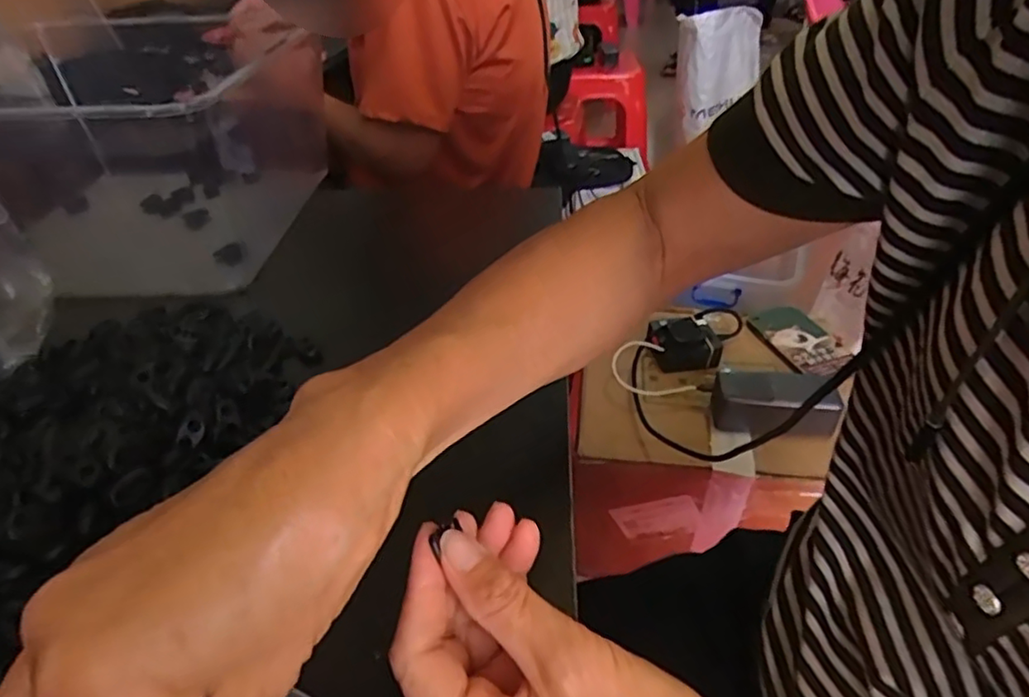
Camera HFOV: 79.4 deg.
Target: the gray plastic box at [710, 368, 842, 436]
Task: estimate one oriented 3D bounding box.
[{"bbox_3d":[0.290,0.059,0.692,0.136,0.065,0.048,7,38,11],"label":"gray plastic box"}]

